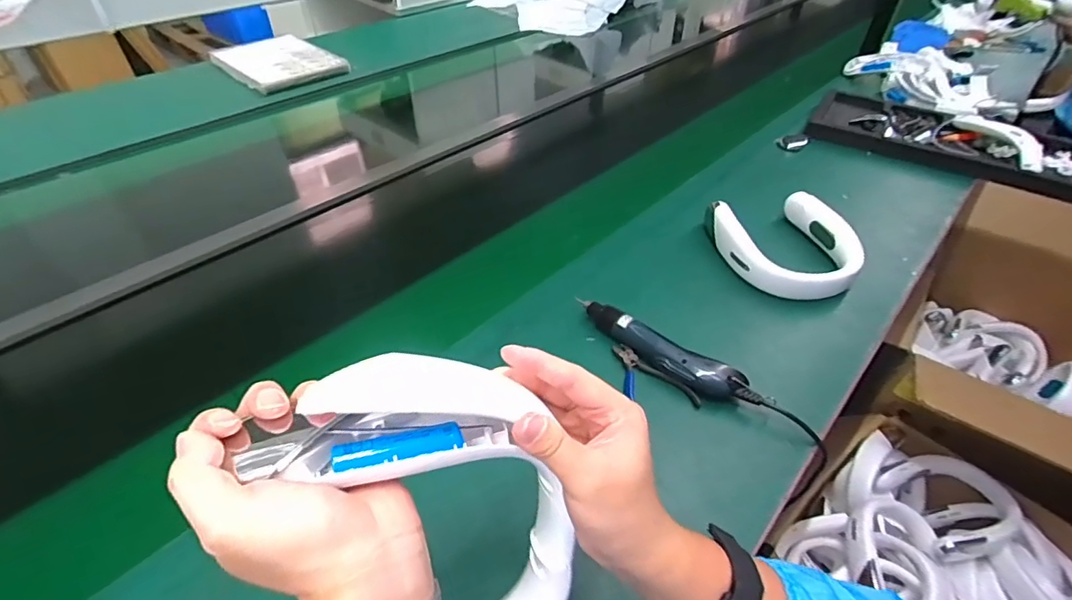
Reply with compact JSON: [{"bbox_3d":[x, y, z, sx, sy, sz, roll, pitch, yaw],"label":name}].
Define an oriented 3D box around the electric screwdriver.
[{"bbox_3d":[0.153,0.063,0.612,0.249,0.034,0.045,31,51,27],"label":"electric screwdriver"}]

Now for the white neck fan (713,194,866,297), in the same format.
[{"bbox_3d":[0.380,-0.083,0.771,0.189,0.067,0.216,-20,48,-21],"label":"white neck fan"}]

